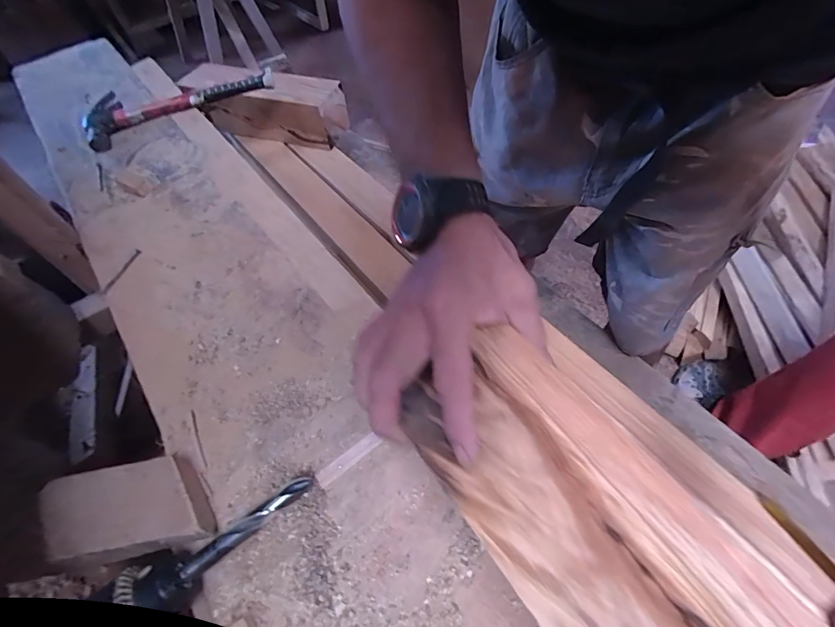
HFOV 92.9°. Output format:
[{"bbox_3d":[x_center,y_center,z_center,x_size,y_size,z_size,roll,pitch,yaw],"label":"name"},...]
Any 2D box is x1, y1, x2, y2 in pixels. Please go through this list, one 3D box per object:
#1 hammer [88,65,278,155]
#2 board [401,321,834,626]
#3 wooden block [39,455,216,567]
[{"bbox_3d":[-0.442,-0.403,0.733,0.326,0.037,0.148,-32,60,-15],"label":"hammer"},{"bbox_3d":[0.120,0.131,0.194,0.121,0.024,0.312,-30,57,-14],"label":"board"},{"bbox_3d":[-0.243,0.167,0.338,0.136,0.044,0.075,-13,57,-4],"label":"wooden block"}]

